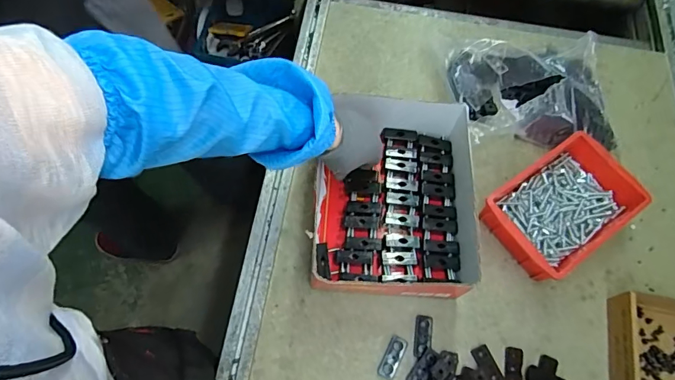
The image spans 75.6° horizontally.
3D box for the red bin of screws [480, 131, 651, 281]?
[{"bbox_3d":[0.311,0.023,0.603,0.207,0.059,0.133,-33,70,-15],"label":"red bin of screws"}]

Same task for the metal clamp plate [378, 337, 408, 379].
[{"bbox_3d":[0.068,0.207,0.535,0.021,0.004,0.050,26,67,11],"label":"metal clamp plate"}]

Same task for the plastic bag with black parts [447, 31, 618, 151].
[{"bbox_3d":[0.295,-0.157,0.666,0.239,0.092,0.183,-2,65,-2],"label":"plastic bag with black parts"}]

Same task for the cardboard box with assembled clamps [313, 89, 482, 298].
[{"bbox_3d":[0.082,0.008,0.580,0.222,0.092,0.240,3,65,0],"label":"cardboard box with assembled clamps"}]

